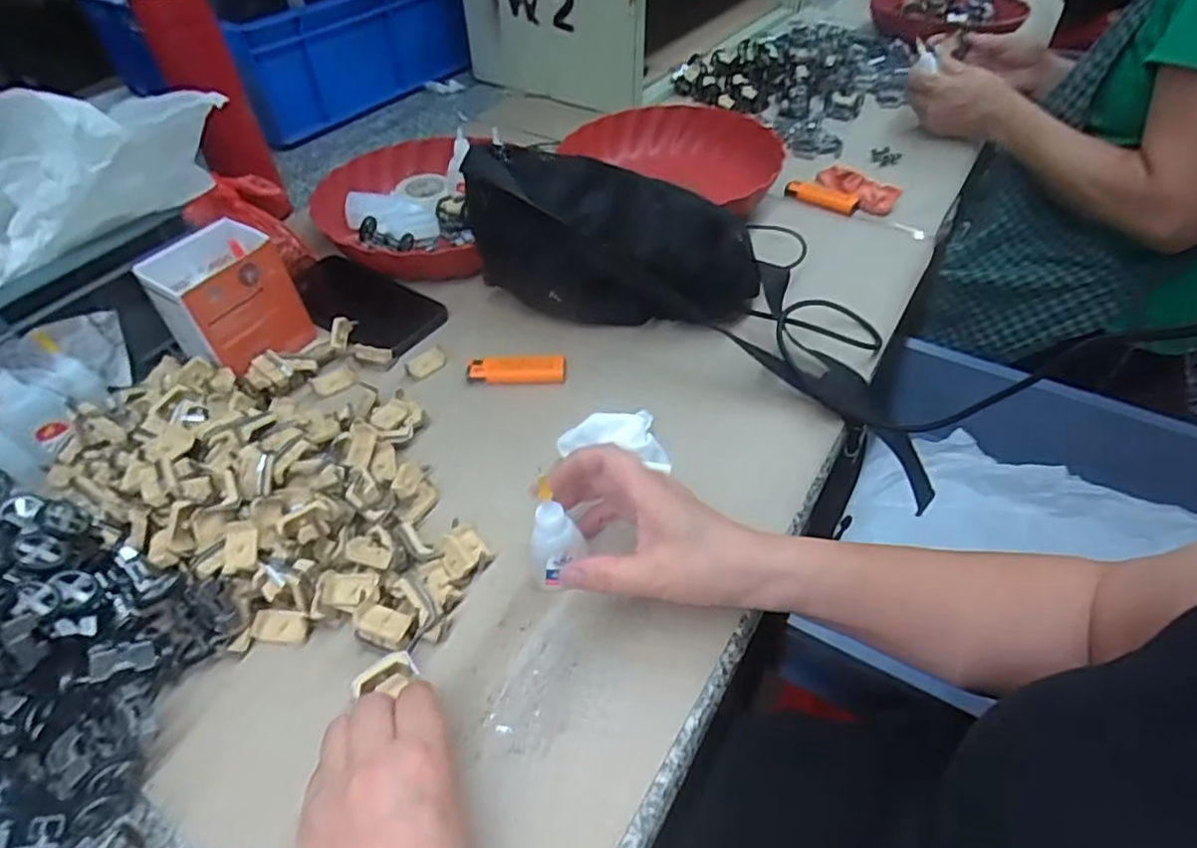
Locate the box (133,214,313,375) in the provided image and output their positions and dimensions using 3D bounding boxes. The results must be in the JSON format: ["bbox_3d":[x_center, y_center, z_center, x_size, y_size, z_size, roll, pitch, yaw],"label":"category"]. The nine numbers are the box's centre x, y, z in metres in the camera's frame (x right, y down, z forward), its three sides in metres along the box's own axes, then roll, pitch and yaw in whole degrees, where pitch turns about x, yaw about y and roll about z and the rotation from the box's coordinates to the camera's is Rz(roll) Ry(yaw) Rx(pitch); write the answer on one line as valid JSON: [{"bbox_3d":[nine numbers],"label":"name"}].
[{"bbox_3d":[-0.303,-0.101,0.527,0.070,0.092,0.089,26,53,24],"label":"box"}]

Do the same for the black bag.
[{"bbox_3d":[-0.002,-0.166,0.565,0.231,0.117,0.129,11,48,12],"label":"black bag"}]

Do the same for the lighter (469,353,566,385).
[{"bbox_3d":[-0.069,-0.045,0.533,0.082,0.015,0.023,0,47,3],"label":"lighter"}]

